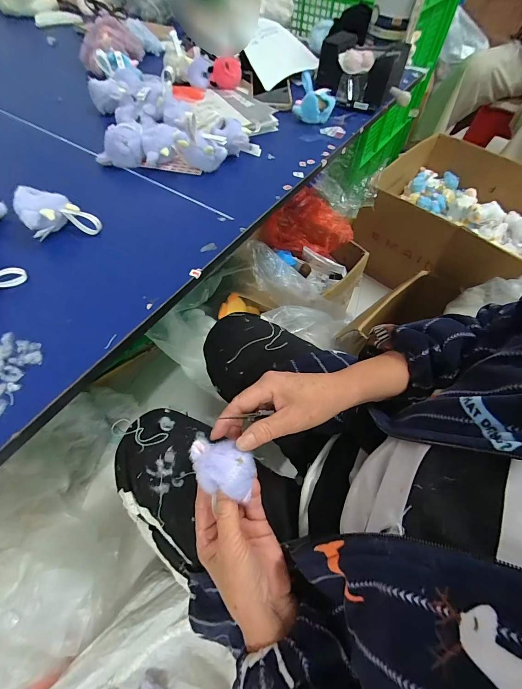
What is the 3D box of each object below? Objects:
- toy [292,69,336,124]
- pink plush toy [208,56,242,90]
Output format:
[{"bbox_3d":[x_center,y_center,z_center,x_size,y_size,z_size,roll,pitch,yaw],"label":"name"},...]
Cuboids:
[{"bbox_3d":[0.099,-0.450,0.575,0.073,0.053,0.060,9,57,3],"label":"toy"},{"bbox_3d":[-0.070,-0.540,0.619,0.062,0.040,0.053,3,57,-1],"label":"pink plush toy"}]

